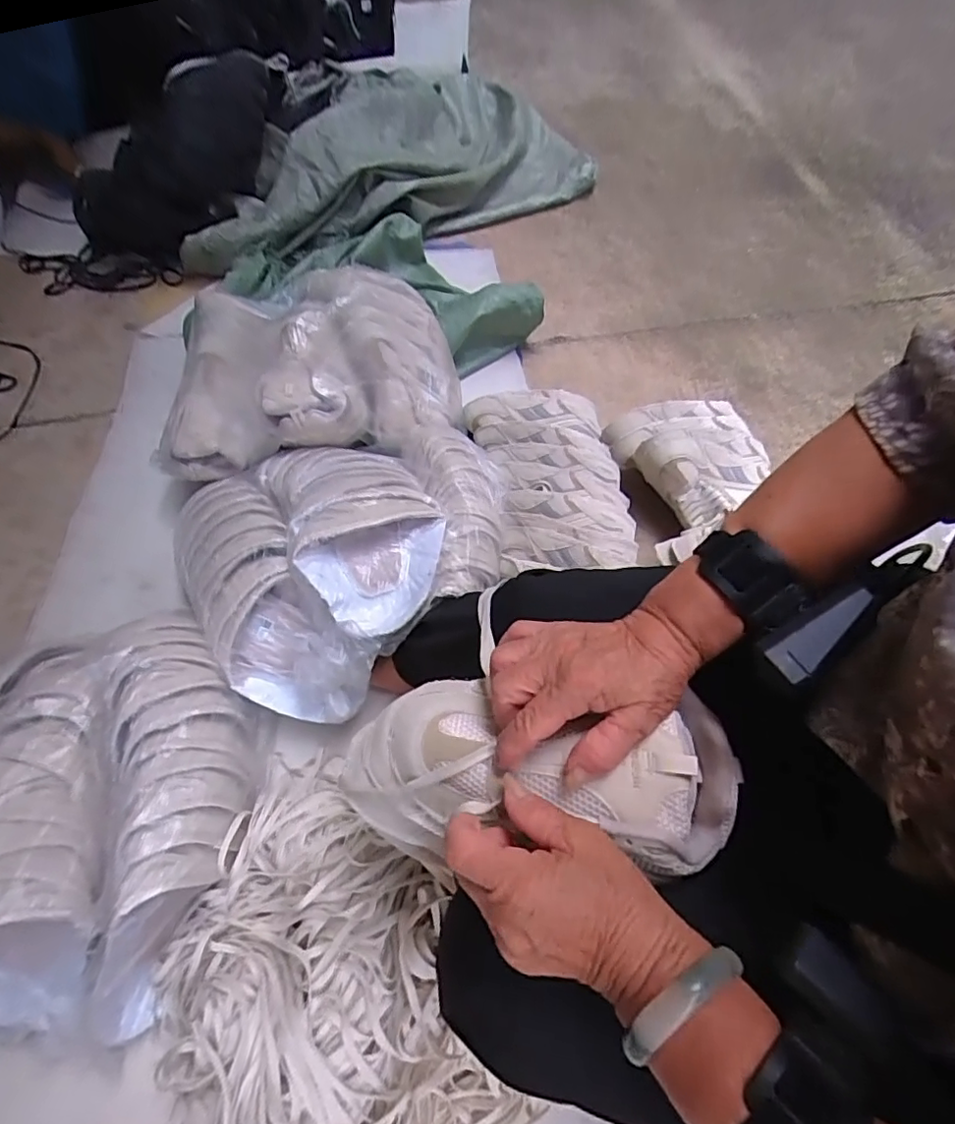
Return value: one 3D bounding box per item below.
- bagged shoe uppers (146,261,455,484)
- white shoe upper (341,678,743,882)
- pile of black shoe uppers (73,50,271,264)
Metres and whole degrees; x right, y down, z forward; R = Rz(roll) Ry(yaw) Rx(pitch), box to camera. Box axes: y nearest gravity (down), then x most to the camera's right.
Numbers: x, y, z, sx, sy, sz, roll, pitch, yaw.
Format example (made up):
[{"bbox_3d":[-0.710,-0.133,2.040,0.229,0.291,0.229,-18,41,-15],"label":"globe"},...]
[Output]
[{"bbox_3d":[-0.257,-0.329,0.909,0.440,0.120,0.370,-5,61,2],"label":"bagged shoe uppers"},{"bbox_3d":[0.033,0.131,0.373,0.251,0.088,0.106,-1,58,16],"label":"white shoe upper"},{"bbox_3d":[-0.638,-0.885,1.262,0.542,0.178,0.205,-46,67,-1],"label":"pile of black shoe uppers"}]

